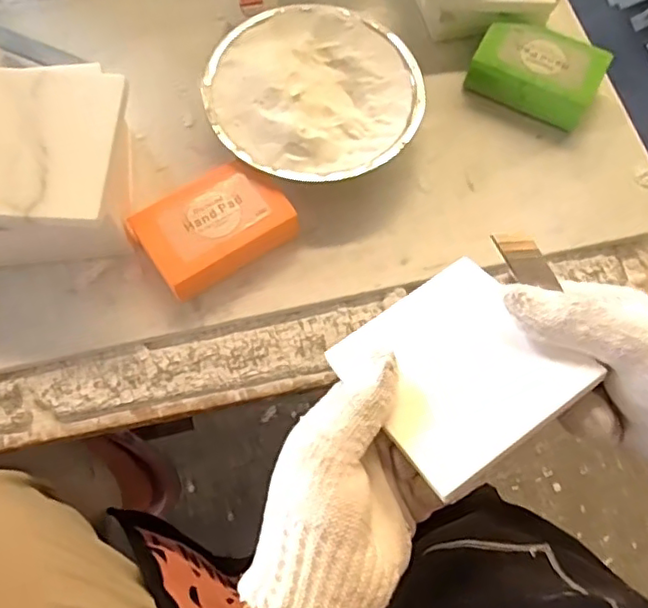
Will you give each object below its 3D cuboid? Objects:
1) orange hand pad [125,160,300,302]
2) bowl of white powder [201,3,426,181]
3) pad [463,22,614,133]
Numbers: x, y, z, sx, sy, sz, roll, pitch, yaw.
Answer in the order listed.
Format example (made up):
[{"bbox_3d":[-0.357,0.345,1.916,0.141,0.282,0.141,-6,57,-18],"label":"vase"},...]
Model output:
[{"bbox_3d":[-0.071,-0.050,0.396,0.096,0.033,0.062,-32,74,-15],"label":"orange hand pad"},{"bbox_3d":[-0.007,-0.143,0.435,0.144,0.048,0.145,2,68,-5],"label":"bowl of white powder"},{"bbox_3d":[0.163,-0.178,0.457,0.091,0.032,0.062,26,68,5],"label":"pad"}]

